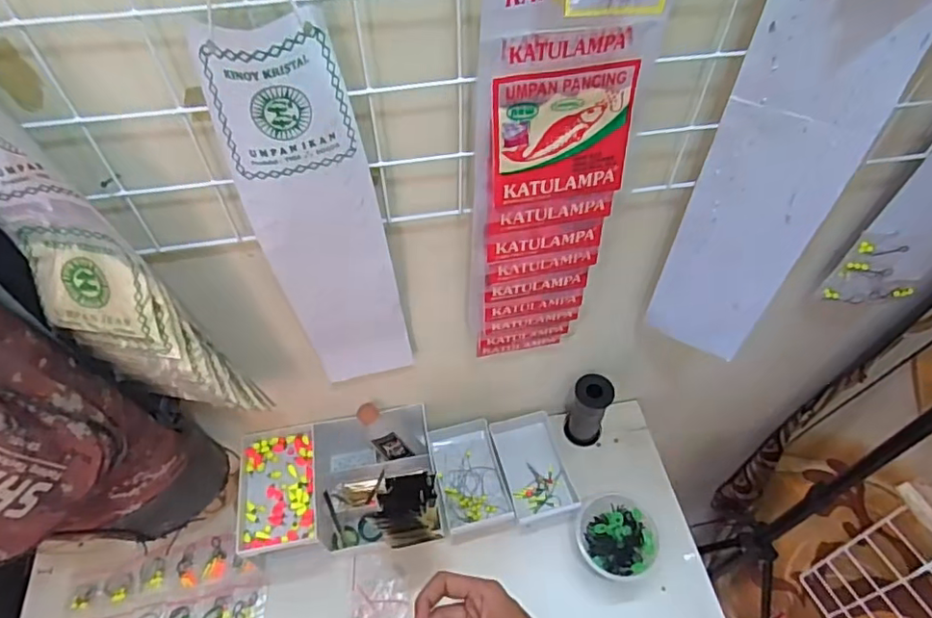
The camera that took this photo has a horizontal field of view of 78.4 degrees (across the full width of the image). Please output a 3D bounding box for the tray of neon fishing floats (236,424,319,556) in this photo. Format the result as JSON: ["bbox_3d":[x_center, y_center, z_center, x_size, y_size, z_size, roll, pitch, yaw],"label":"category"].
[{"bbox_3d":[-0.223,0.211,0.679,0.089,0.015,0.144,-8,53,-4],"label":"tray of neon fishing floats"}]

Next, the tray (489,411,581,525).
[{"bbox_3d":[0.093,0.214,0.781,0.090,0.035,0.134,-12,54,-7],"label":"tray"}]

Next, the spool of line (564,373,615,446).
[{"bbox_3d":[0.165,0.137,0.771,0.049,0.124,0.045,-1,53,1],"label":"spool of line"}]

